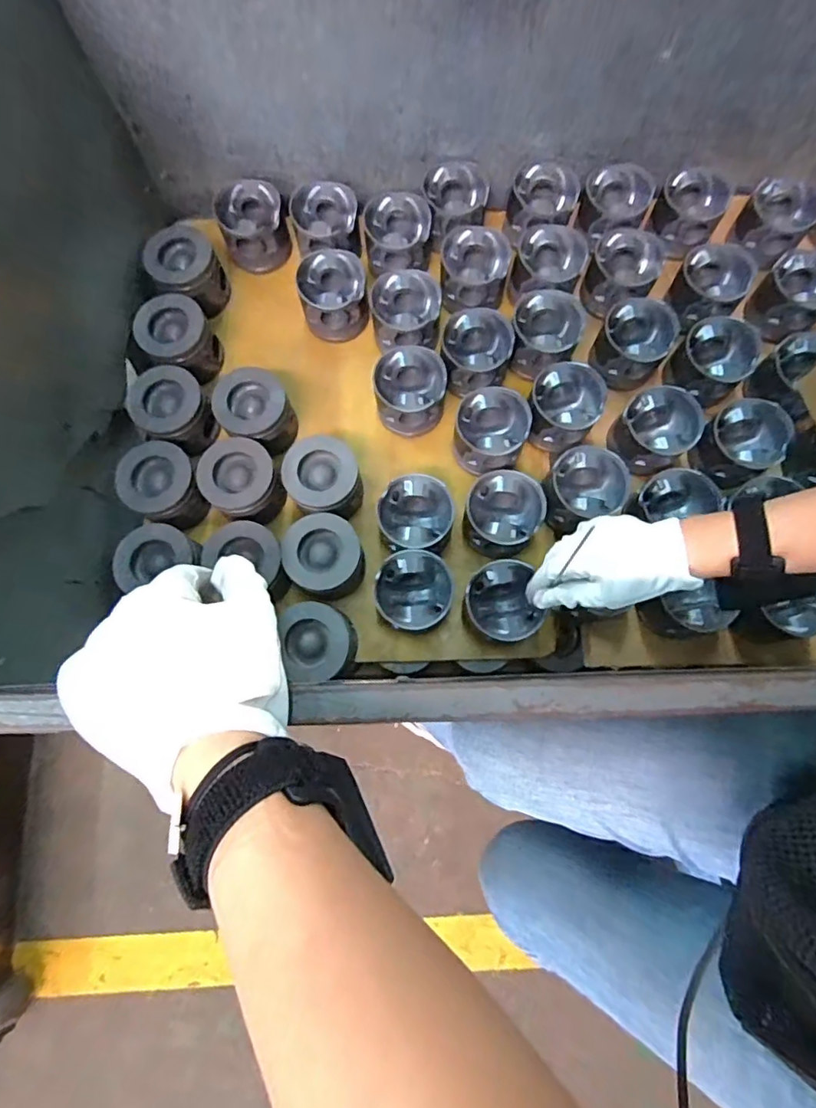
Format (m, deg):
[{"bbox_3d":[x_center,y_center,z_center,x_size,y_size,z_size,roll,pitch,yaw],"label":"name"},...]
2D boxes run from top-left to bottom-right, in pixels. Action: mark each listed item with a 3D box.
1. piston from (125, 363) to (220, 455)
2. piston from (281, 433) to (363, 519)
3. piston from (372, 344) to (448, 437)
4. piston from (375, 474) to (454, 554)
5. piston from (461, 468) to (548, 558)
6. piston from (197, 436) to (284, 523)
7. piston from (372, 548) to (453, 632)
[{"bbox_3d":[-0.293,-0.183,0.687,0.093,0.064,0.089,41,81,9],"label":"piston"},{"bbox_3d":[-0.103,-0.090,0.665,0.085,0.064,0.093,0,77,0],"label":"piston"},{"bbox_3d":[0.001,-0.208,0.692,0.090,0.064,0.086,0,77,0],"label":"piston"},{"bbox_3d":[0.009,-0.040,0.665,0.087,0.078,0.086,0,77,0],"label":"piston"},{"bbox_3d":[0.115,-0.045,0.662,0.090,0.073,0.089,0,77,0],"label":"piston"},{"bbox_3d":[-0.203,-0.088,0.674,0.086,0.074,0.087,0,77,0],"label":"piston"},{"bbox_3d":[0.006,0.047,0.641,0.086,0.074,0.090,0,77,0],"label":"piston"}]

